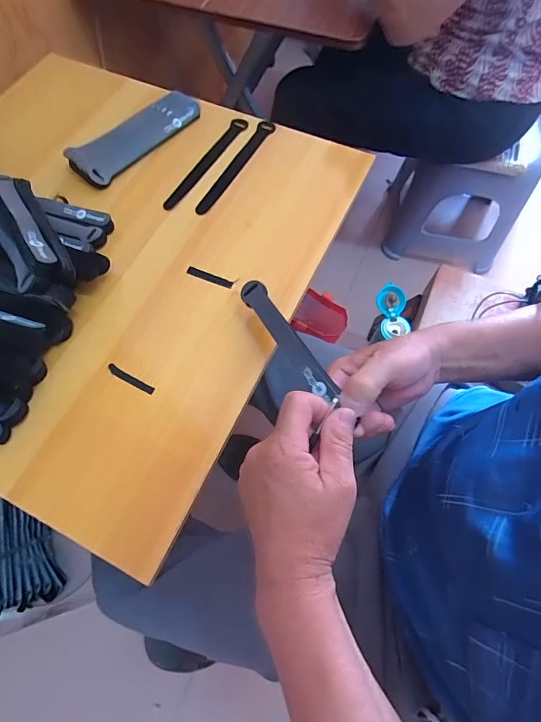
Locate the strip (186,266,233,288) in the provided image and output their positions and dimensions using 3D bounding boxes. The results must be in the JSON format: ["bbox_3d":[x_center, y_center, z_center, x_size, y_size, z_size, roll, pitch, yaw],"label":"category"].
[{"bbox_3d":[-0.075,-0.103,0.461,0.059,0.004,0.011,21,70,9],"label":"strip"}]

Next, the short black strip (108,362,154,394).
[{"bbox_3d":[-0.155,0.020,0.411,0.060,0.004,0.010,27,71,11],"label":"short black strip"}]

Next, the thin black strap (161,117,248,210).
[{"bbox_3d":[-0.090,-0.287,0.538,0.023,0.008,0.196,28,71,11],"label":"thin black strap"}]

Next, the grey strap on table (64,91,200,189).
[{"bbox_3d":[-0.195,-0.326,0.540,0.071,0.018,0.202,40,74,15],"label":"grey strap on table"}]

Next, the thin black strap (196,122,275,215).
[{"bbox_3d":[-0.049,-0.278,0.533,0.023,0.007,0.193,28,71,11],"label":"thin black strap"}]

